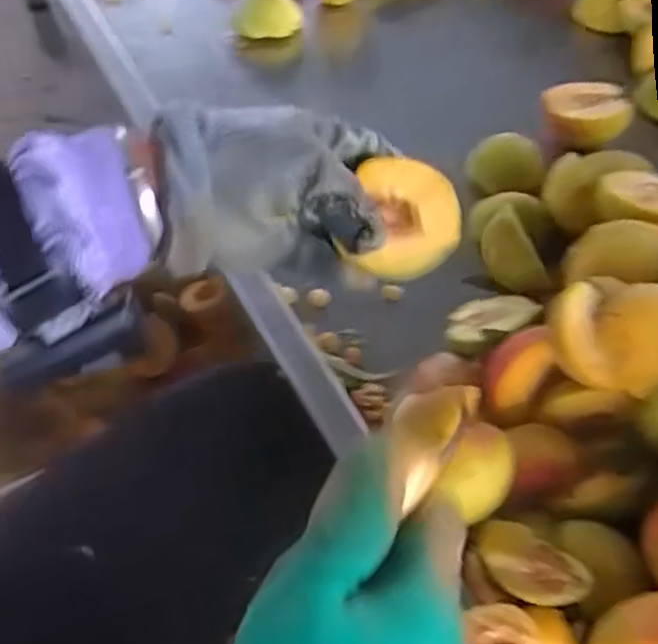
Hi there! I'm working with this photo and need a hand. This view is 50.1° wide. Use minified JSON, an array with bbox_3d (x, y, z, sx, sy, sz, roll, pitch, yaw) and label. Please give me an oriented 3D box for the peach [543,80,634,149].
[{"bbox_3d":[0.214,-0.172,0.582,0.070,0.029,0.061,4,52,0],"label":"peach"}]

